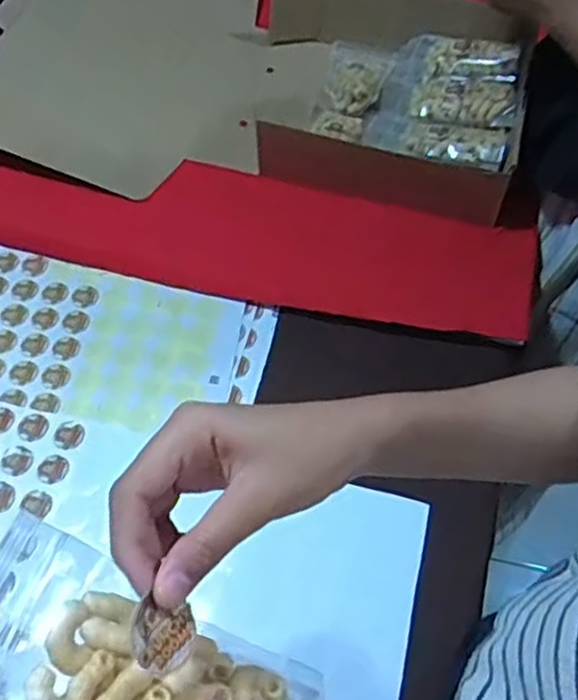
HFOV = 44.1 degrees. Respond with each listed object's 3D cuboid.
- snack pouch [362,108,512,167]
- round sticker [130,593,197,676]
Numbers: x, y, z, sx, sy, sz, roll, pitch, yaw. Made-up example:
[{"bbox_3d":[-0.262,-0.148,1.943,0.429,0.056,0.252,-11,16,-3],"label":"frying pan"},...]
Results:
[{"bbox_3d":[0.185,-0.274,0.896,0.174,0.026,0.088,19,56,15],"label":"snack pouch"},{"bbox_3d":[-0.049,0.112,0.278,0.027,0.004,0.025,20,56,-33],"label":"round sticker"}]

